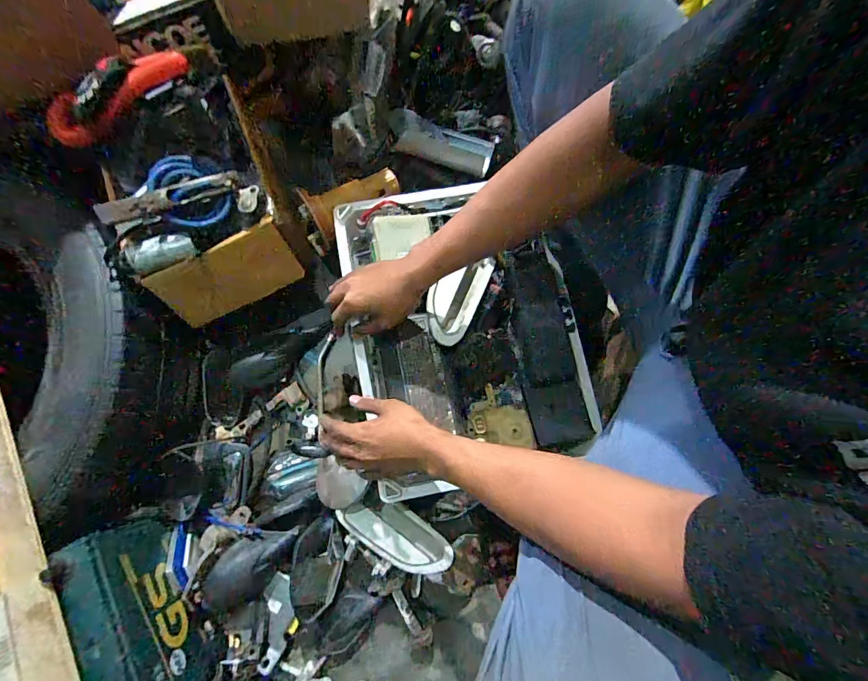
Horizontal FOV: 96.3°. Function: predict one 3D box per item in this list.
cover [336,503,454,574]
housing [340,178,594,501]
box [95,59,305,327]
[{"bbox_3d":[-0.059,0.295,0.597,0.181,0.034,0.067,17,77,16],"label":"cover"},{"bbox_3d":[0.040,-0.034,0.570,0.313,0.059,0.408,-12,77,-3],"label":"housing"},{"bbox_3d":[-0.350,-0.212,0.584,0.214,0.182,0.306,-25,78,-6],"label":"box"}]

